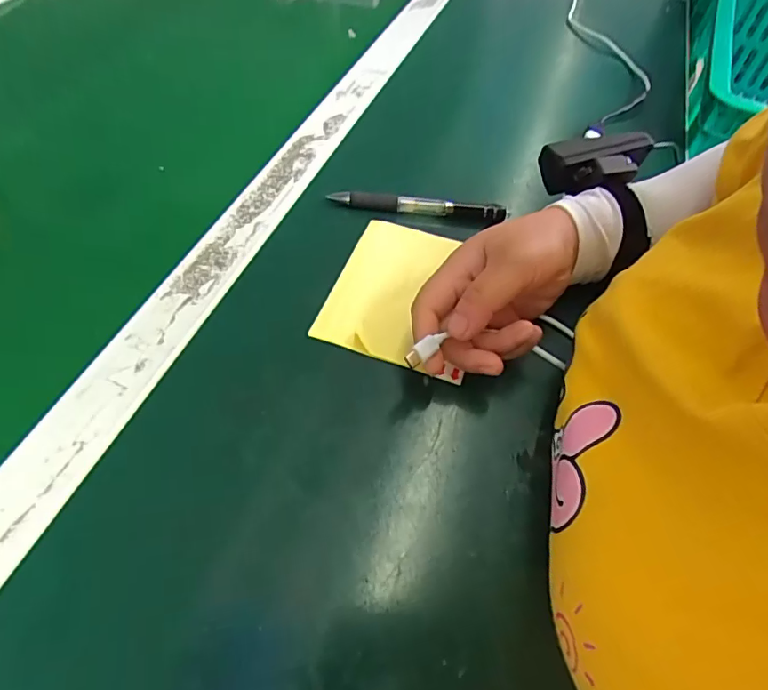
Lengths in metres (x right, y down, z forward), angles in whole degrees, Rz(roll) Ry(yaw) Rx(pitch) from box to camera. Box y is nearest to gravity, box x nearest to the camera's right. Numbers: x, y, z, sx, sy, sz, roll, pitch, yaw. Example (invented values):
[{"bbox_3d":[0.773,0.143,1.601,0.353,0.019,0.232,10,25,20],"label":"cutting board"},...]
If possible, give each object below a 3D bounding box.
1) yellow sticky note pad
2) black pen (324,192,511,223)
[{"bbox_3d":[0.016,-0.038,0.359,0.094,0.005,0.120,17,54,7],"label":"yellow sticky note pad"},{"bbox_3d":[0.027,-0.109,0.408,0.132,0.013,0.014,4,53,-2],"label":"black pen"}]

